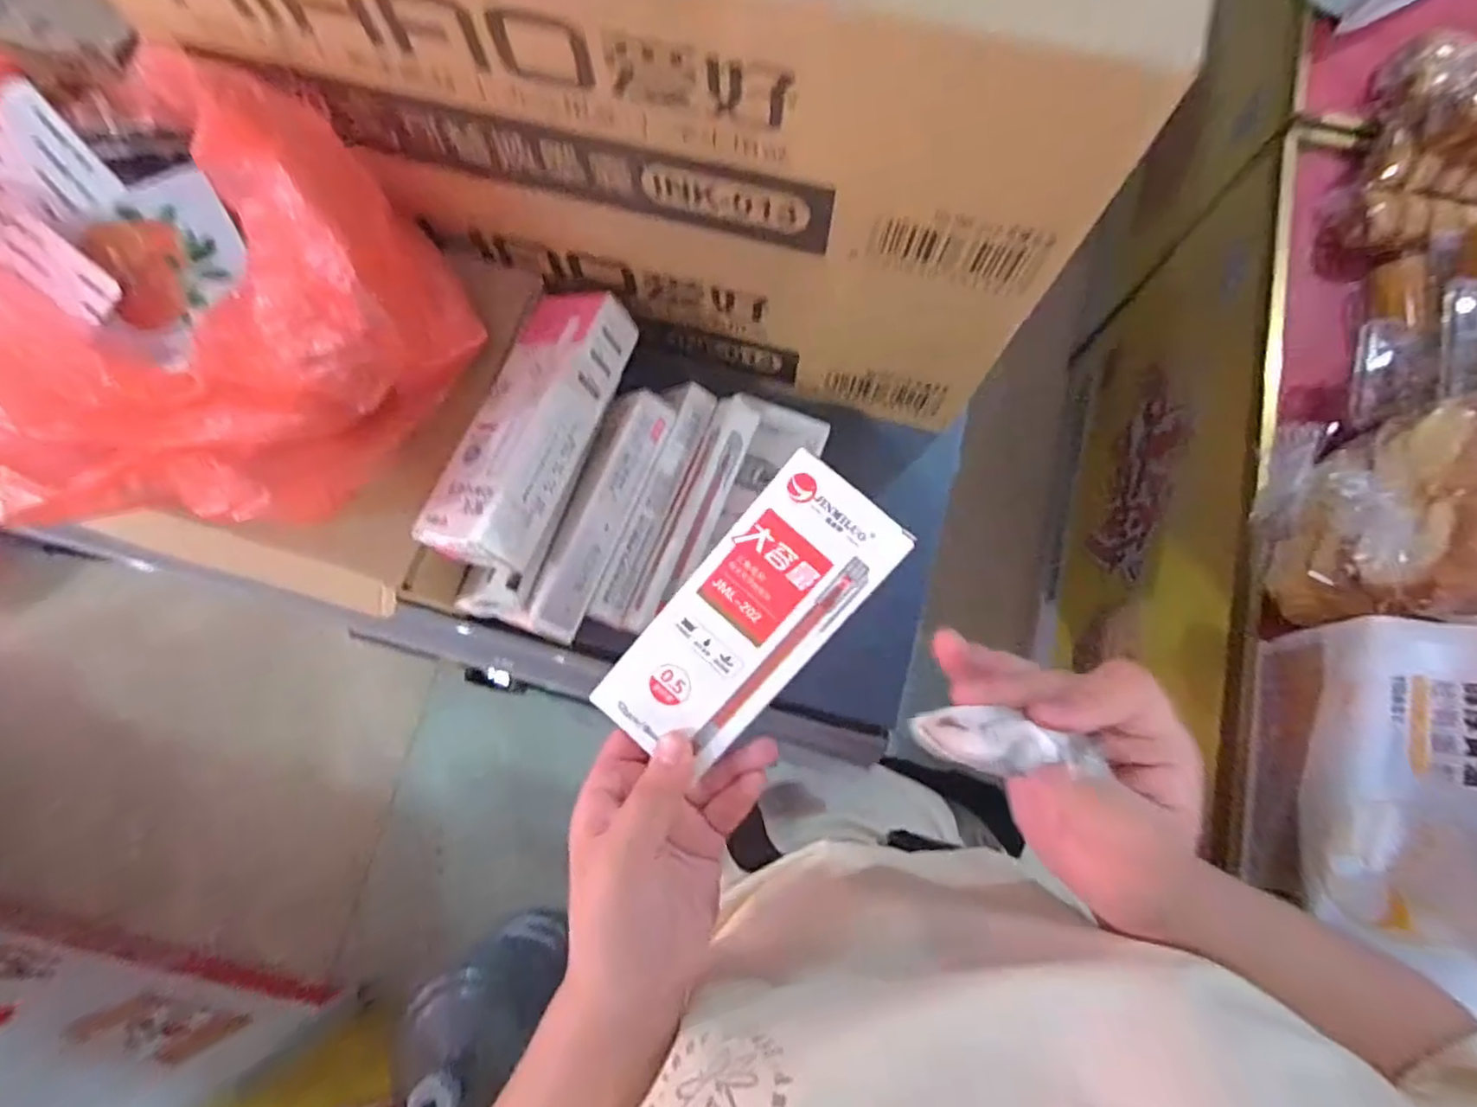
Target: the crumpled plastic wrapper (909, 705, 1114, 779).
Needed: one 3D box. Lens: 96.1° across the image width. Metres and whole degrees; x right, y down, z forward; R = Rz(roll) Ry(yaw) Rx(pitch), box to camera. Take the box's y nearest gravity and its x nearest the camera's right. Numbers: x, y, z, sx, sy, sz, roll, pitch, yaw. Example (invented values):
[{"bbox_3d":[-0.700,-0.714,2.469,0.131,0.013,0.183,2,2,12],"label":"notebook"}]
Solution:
[{"bbox_3d":[0.091,0.064,0.227,0.060,0.013,0.020,5,76,17],"label":"crumpled plastic wrapper"}]

